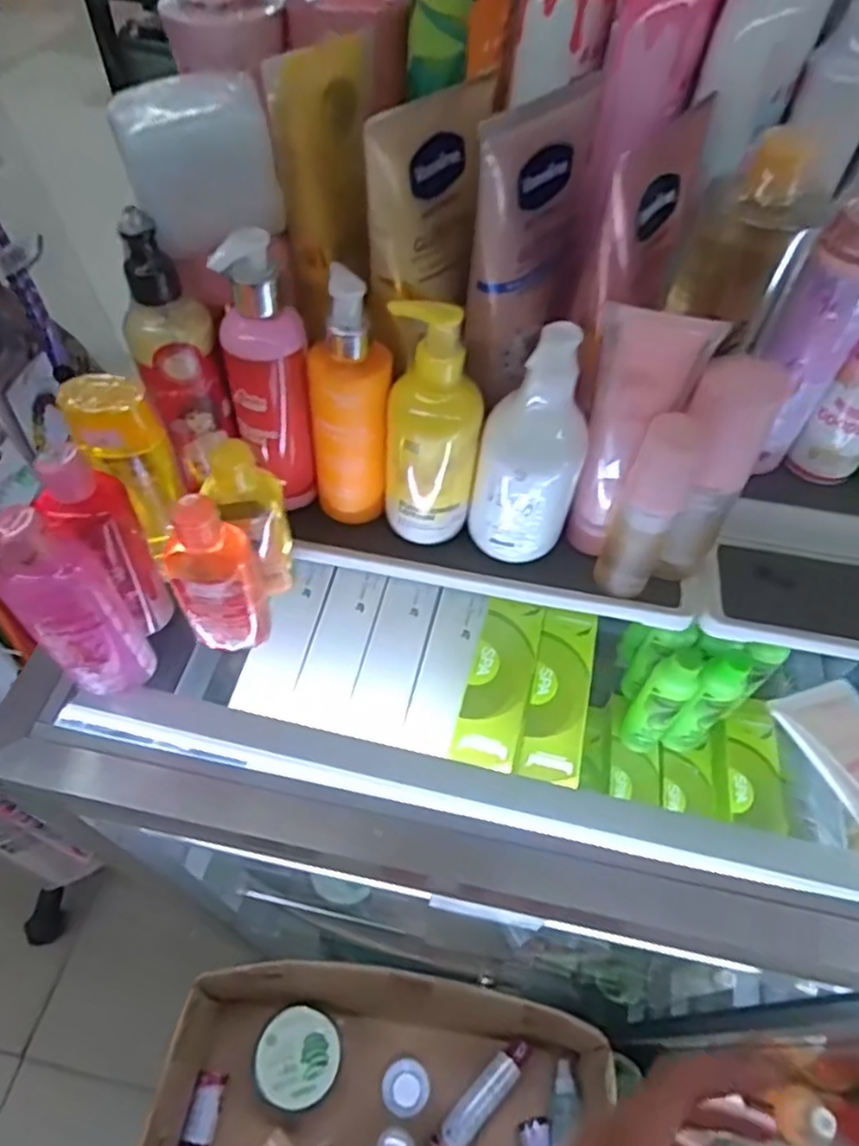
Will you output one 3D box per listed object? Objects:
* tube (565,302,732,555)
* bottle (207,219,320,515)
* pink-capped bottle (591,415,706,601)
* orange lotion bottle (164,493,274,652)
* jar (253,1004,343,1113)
[{"bbox_3d":[0.114,-0.073,0.398,0.053,0.158,0.031,17,56,10],"label":"tube"},{"bbox_3d":[-0.095,-0.115,0.409,0.046,0.172,0.038,-5,55,-5],"label":"bottle"},{"bbox_3d":[0.129,-0.036,0.404,0.033,0.122,0.035,23,57,14],"label":"pink-capped bottle"},{"bbox_3d":[-0.121,0.007,0.391,0.045,0.117,0.028,-24,59,-17],"label":"orange lotion bottle"},{"bbox_3d":[-0.153,0.567,0.799,0.096,0.047,0.097,1,55,-1],"label":"jar"}]

